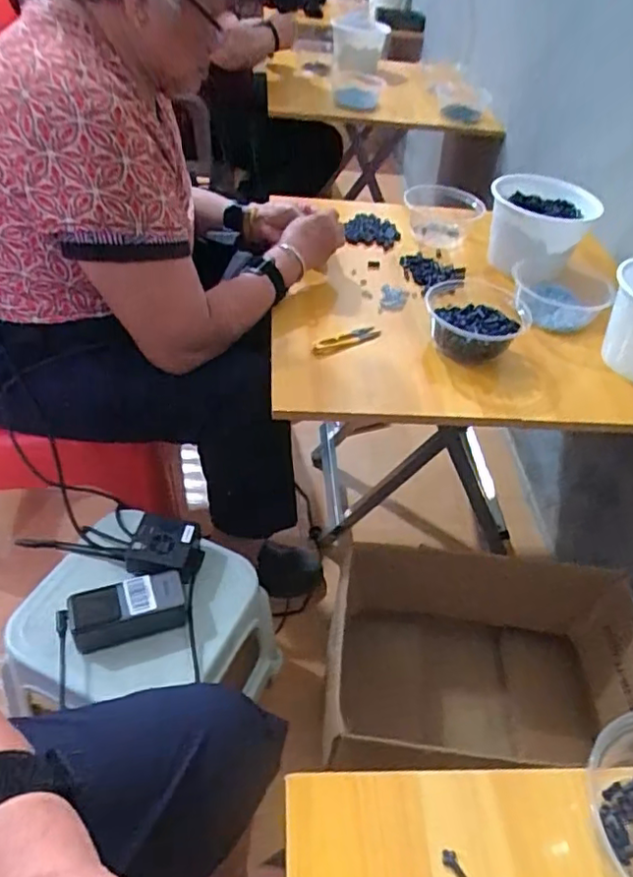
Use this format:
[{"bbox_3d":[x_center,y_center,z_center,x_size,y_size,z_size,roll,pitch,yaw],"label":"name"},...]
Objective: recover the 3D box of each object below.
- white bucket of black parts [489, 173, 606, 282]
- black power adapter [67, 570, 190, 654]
[{"bbox_3d":[0.354,-0.320,0.970,0.137,0.108,0.146,-6,46,-12],"label":"white bucket of black parts"},{"bbox_3d":[-0.222,0.203,0.736,0.127,0.043,0.060,-11,47,-17],"label":"black power adapter"}]

